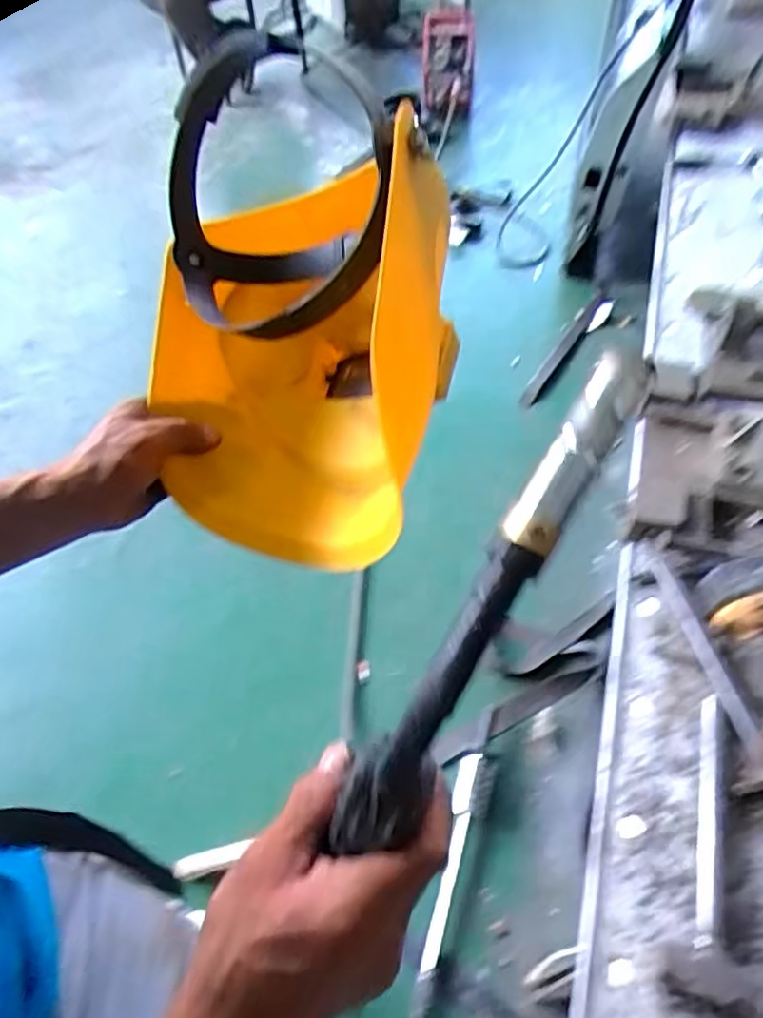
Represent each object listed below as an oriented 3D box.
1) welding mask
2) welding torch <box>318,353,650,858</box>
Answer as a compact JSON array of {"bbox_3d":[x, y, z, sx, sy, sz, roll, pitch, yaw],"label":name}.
[{"bbox_3d":[-0.071,-0.138,0.480,0.232,0.224,0.260,16,59,15],"label":"welding mask"},{"bbox_3d":[0.044,0.045,0.270,0.031,0.028,0.237,31,93,22],"label":"welding torch"}]

